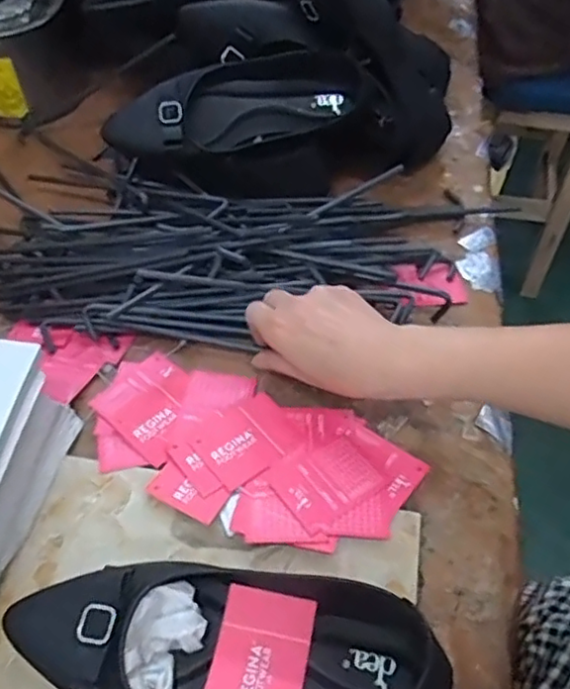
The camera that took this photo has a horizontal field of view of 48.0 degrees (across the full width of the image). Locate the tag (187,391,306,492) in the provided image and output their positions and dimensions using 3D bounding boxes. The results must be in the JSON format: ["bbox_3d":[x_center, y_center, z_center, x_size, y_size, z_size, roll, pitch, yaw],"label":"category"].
[{"bbox_3d":[-0.028,0.071,0.483,0.074,0.004,0.058,-31,57,-26],"label":"tag"}]

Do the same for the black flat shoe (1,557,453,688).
[{"bbox_3d":[-0.033,0.175,0.381,0.249,0.063,0.083,4,56,3],"label":"black flat shoe"}]

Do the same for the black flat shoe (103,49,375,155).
[{"bbox_3d":[-0.046,-0.229,0.624,0.255,0.065,0.086,-10,97,-5],"label":"black flat shoe"}]

